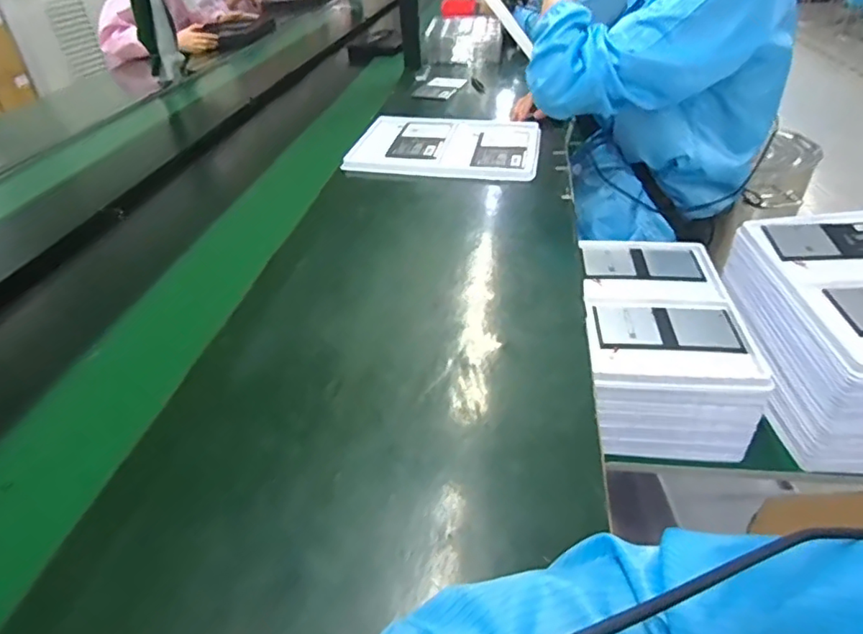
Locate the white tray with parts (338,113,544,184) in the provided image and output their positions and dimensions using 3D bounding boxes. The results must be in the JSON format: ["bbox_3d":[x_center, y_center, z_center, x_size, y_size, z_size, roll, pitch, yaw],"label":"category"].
[{"bbox_3d":[0.027,-0.305,0.990,0.319,0.020,0.269,6,38,9],"label":"white tray with parts"}]

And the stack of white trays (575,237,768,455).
[{"bbox_3d":[0.316,0.030,0.801,0.196,0.128,0.324,1,37,7],"label":"stack of white trays"}]

